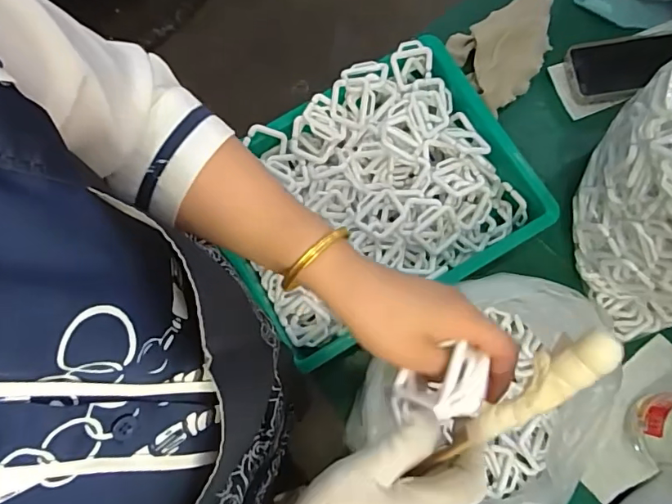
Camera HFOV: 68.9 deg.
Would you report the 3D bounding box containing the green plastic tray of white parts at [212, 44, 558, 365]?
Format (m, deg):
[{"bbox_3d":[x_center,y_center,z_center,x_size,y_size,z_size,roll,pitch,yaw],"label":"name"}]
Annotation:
[{"bbox_3d":[0.048,-0.066,0.561,0.317,0.072,0.259,-31,79,-5],"label":"green plastic tray of white parts"}]

